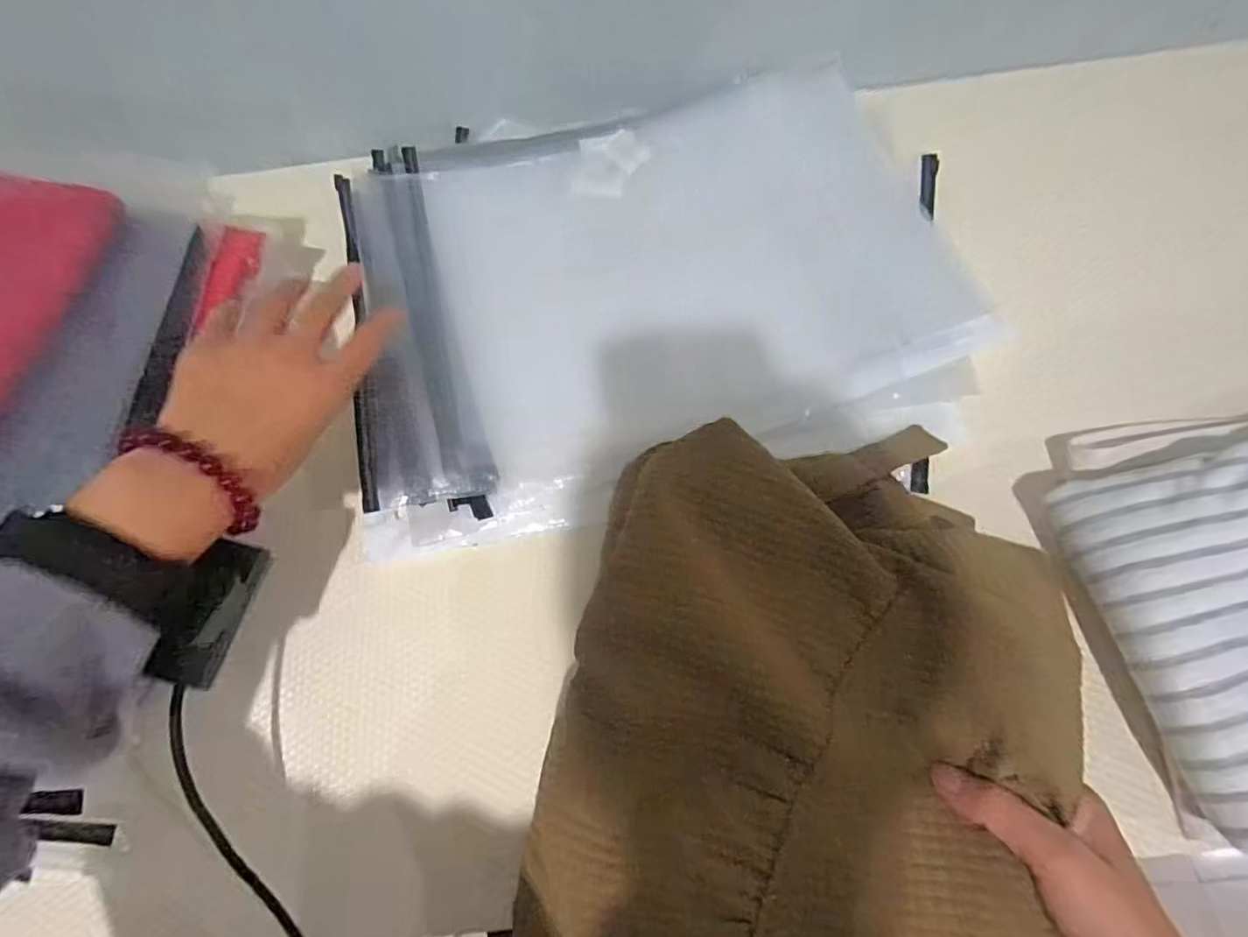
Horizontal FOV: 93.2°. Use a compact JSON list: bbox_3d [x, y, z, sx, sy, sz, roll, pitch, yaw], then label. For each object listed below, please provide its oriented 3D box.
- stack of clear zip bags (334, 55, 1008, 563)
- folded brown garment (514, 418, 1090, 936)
[{"bbox_3d":[0.023,-0.149,0.445,0.432,0.031,0.369,-7,72,0],"label":"stack of clear zip bags"},{"bbox_3d":[0.099,0.120,0.302,0.248,0.044,0.294,13,73,6],"label":"folded brown garment"}]

